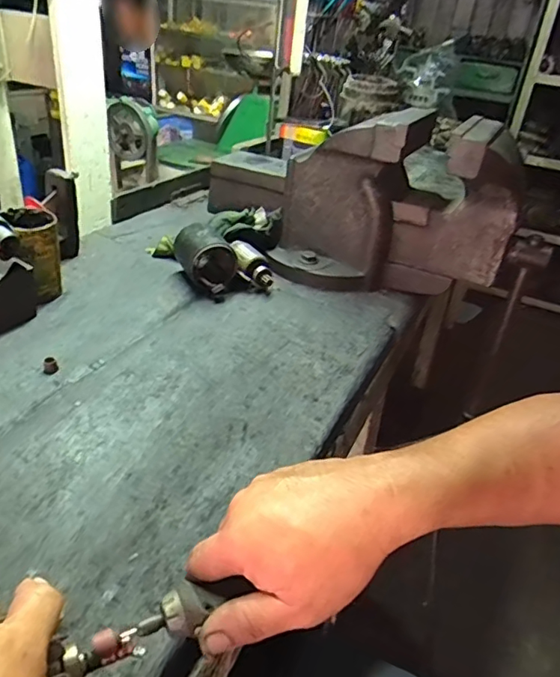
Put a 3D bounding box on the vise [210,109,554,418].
[{"bbox_3d":[0.127,-0.219,0.856,0.555,0.269,0.165,21,35,20],"label":"vise"}]

